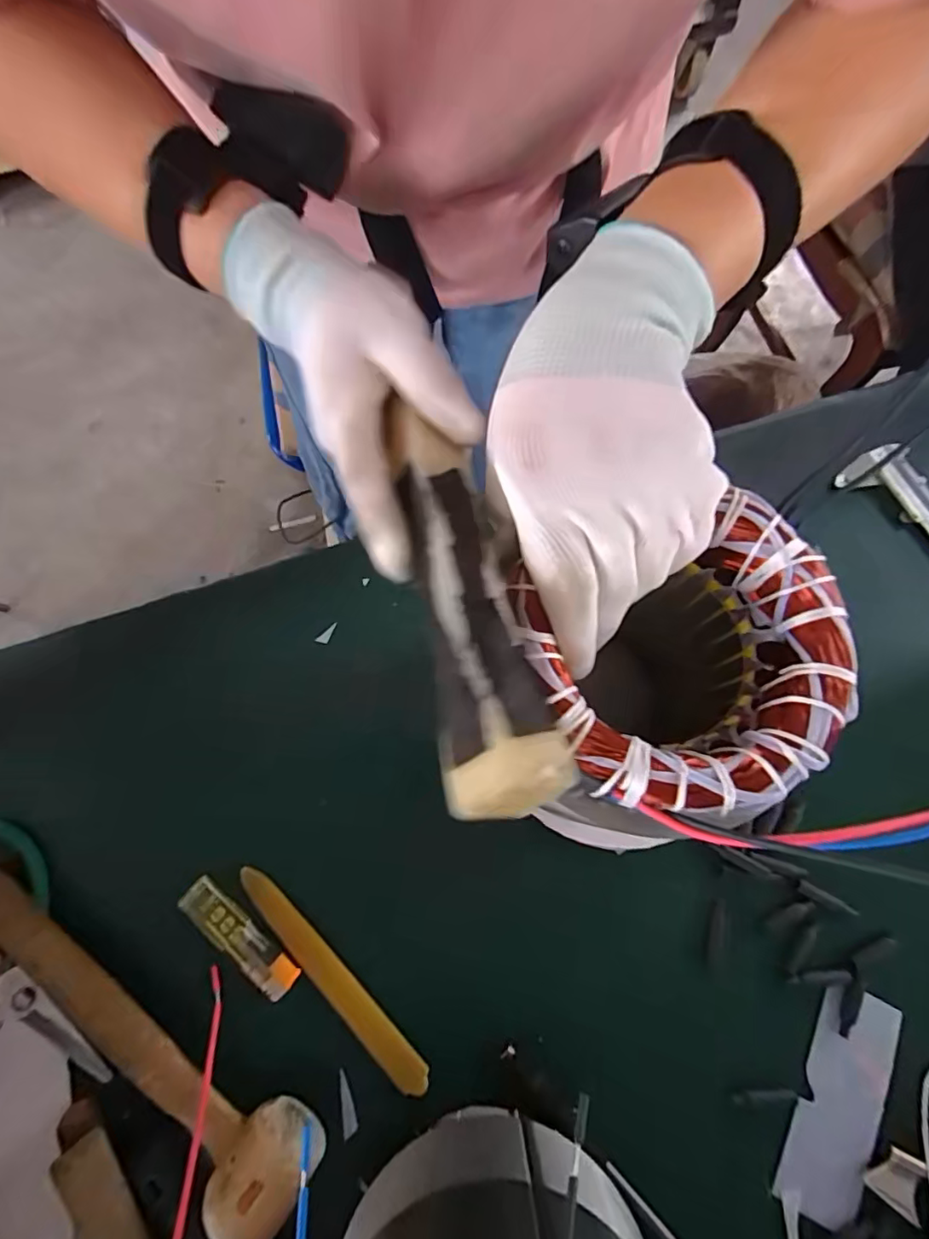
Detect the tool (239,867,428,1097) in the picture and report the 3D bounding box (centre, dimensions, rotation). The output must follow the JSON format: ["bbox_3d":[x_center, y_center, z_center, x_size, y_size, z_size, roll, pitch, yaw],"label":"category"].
[{"bbox_3d":[-0.084,0.219,0.328,0.162,0.009,0.017,43,76,13],"label":"tool"}]

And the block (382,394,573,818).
[{"bbox_3d":[-0.003,-0.017,0.199,0.035,0.022,0.172,-11,59,-5],"label":"block"}]

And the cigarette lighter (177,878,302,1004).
[{"bbox_3d":[-0.139,0.196,0.328,0.085,0.007,0.023,37,74,12],"label":"cigarette lighter"}]

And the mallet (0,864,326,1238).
[{"bbox_3d":[-0.197,0.231,0.295,0.262,0.038,0.051,30,73,10],"label":"mallet"}]

